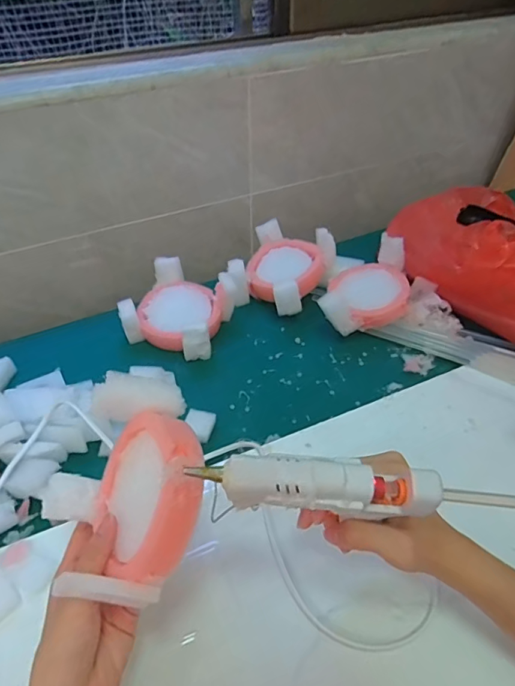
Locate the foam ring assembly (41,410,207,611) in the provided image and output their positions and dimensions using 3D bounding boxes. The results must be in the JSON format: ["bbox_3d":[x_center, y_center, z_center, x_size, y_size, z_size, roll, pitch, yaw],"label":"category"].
[{"bbox_3d":[-0.078,0.096,0.297,0.107,0.048,0.104,-50,48,13],"label":"foam ring assembly"}]

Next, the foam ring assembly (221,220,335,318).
[{"bbox_3d":[0.031,-0.092,0.618,0.123,0.059,0.149,14,46,15],"label":"foam ring assembly"}]

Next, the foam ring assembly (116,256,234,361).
[{"bbox_3d":[-0.093,-0.043,0.586,0.120,0.048,0.115,17,47,18],"label":"foam ring assembly"}]

